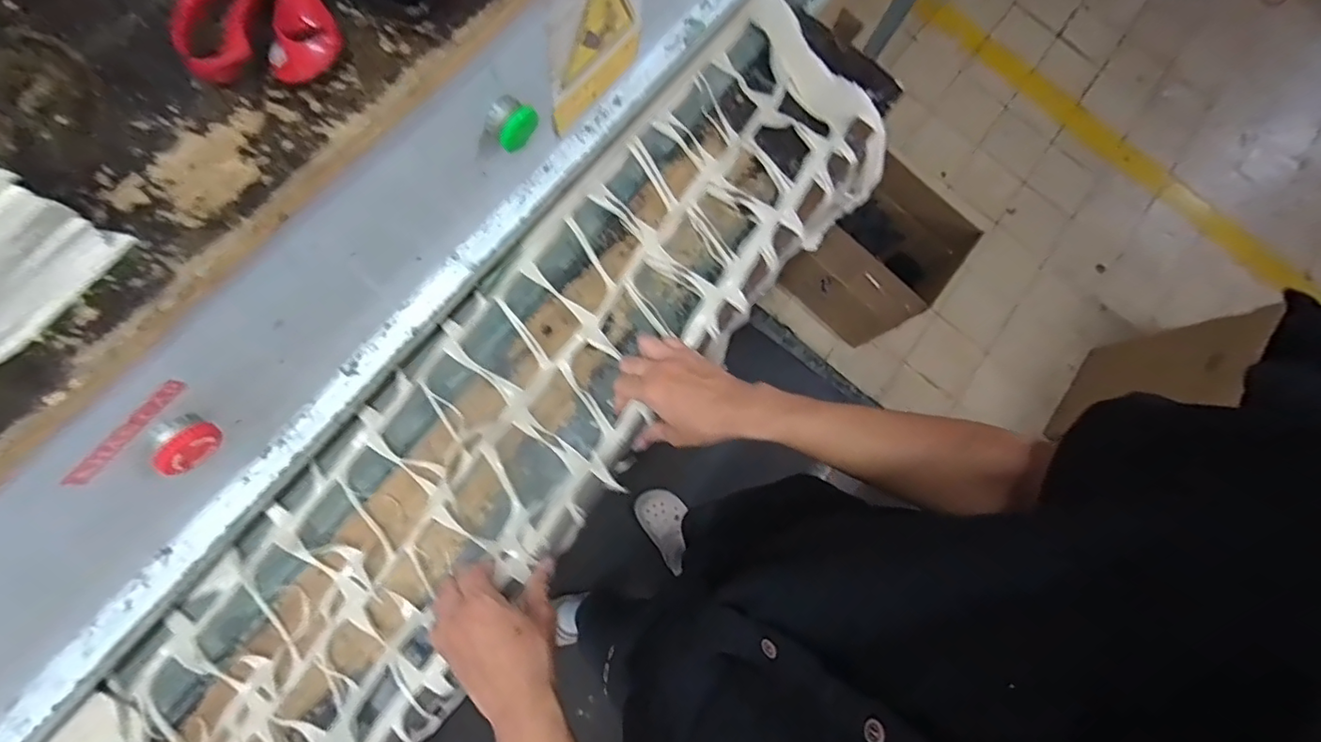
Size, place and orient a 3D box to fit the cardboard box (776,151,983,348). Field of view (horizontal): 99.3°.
[{"bbox_3d":[0.632,-0.313,1.615,0.341,0.369,0.385,-43,79,-13],"label":"cardboard box"}]

